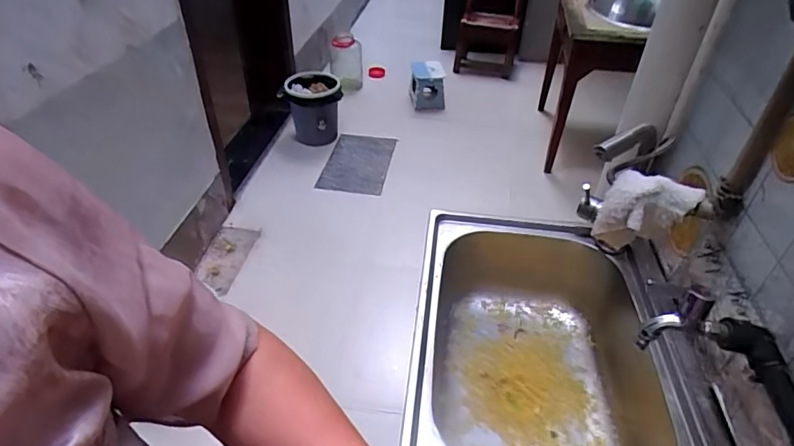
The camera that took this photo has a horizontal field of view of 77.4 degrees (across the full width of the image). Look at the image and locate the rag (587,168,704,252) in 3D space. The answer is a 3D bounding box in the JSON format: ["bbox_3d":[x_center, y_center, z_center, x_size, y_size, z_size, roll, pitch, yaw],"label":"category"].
[{"bbox_3d":[0.334,-0.006,0.676,0.100,0.101,0.071,28,47,28],"label":"rag"}]

